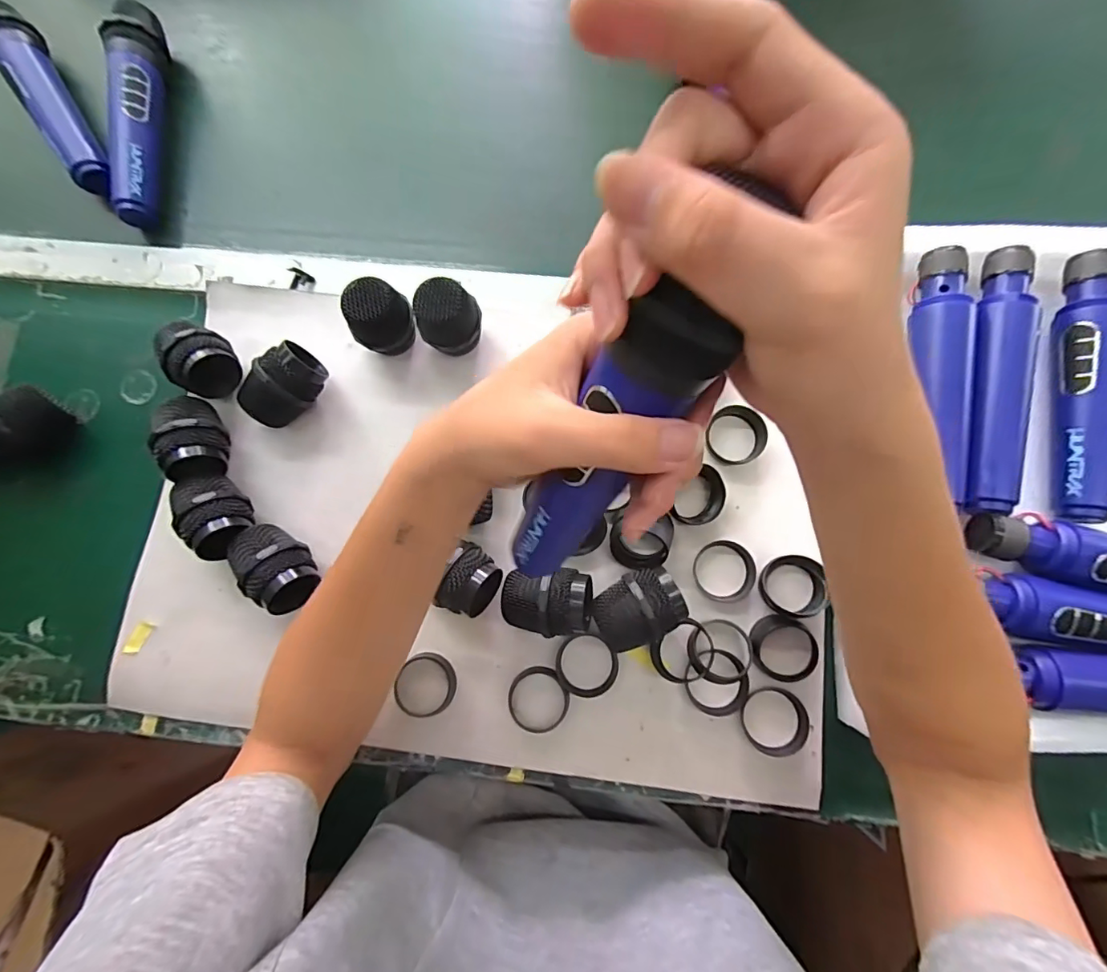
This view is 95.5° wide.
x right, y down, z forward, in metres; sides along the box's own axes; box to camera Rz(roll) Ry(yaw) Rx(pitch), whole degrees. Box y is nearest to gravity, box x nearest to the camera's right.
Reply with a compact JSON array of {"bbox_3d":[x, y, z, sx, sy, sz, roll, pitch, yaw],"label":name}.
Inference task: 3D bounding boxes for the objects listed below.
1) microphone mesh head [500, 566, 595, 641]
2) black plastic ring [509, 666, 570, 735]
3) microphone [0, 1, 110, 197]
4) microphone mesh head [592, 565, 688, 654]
[{"bbox_3d":[-0.004,0.081,0.352,0.060,0.048,0.042,-1,79,1],"label":"microphone mesh head"},{"bbox_3d":[-0.011,0.154,0.359,0.042,0.004,0.044,0,79,1],"label":"black plastic ring"},{"bbox_3d":[-0.448,-0.343,0.442,0.040,0.046,0.176,-34,80,-5],"label":"microphone"},{"bbox_3d":[0.057,0.084,0.347,0.059,0.047,0.045,-22,79,-3],"label":"microphone mesh head"}]

